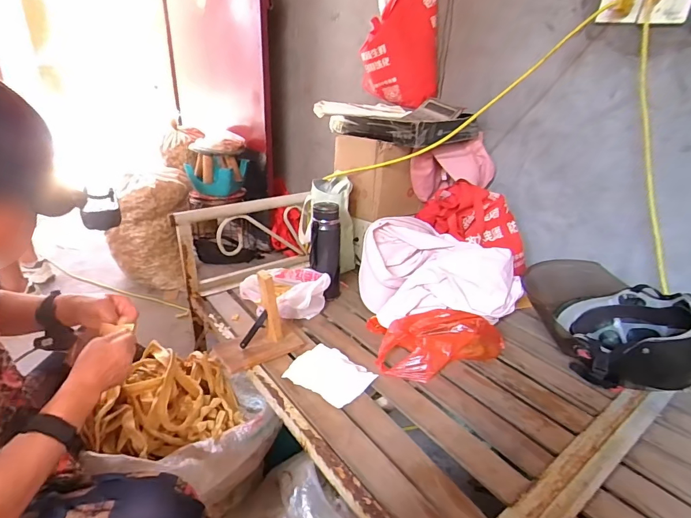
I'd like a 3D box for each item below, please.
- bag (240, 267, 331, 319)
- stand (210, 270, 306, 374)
[{"bbox_3d":[-0.162,0.071,1.048,0.220,0.089,0.145,23,32,36],"label":"bag"},{"bbox_3d":[-0.183,0.117,0.853,0.169,0.175,0.088,-13,29,-29],"label":"stand"}]

